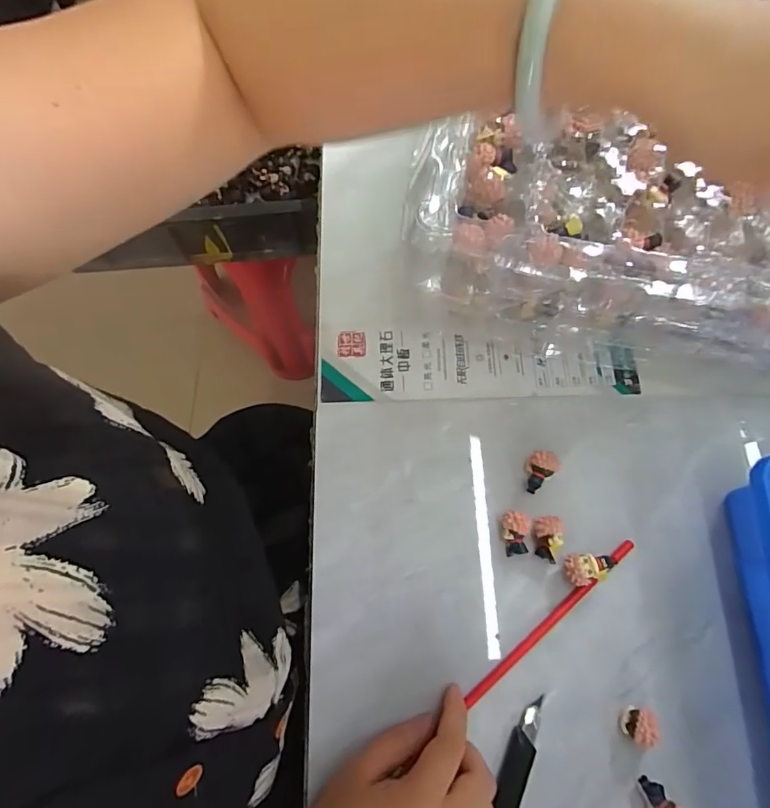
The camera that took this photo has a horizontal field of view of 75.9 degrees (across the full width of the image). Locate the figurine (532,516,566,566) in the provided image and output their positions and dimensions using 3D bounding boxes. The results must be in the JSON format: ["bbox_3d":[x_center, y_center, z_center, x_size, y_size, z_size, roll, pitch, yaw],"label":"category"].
[{"bbox_3d":[0.109,0.092,0.339,0.019,0.023,0.029,10,74,4],"label":"figurine"}]

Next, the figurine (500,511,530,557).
[{"bbox_3d":[0.090,0.088,0.338,0.017,0.020,0.028,-5,74,0],"label":"figurine"}]

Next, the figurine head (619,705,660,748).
[{"bbox_3d":[0.154,0.194,0.298,0.016,0.018,0.019,42,79,12],"label":"figurine head"}]

